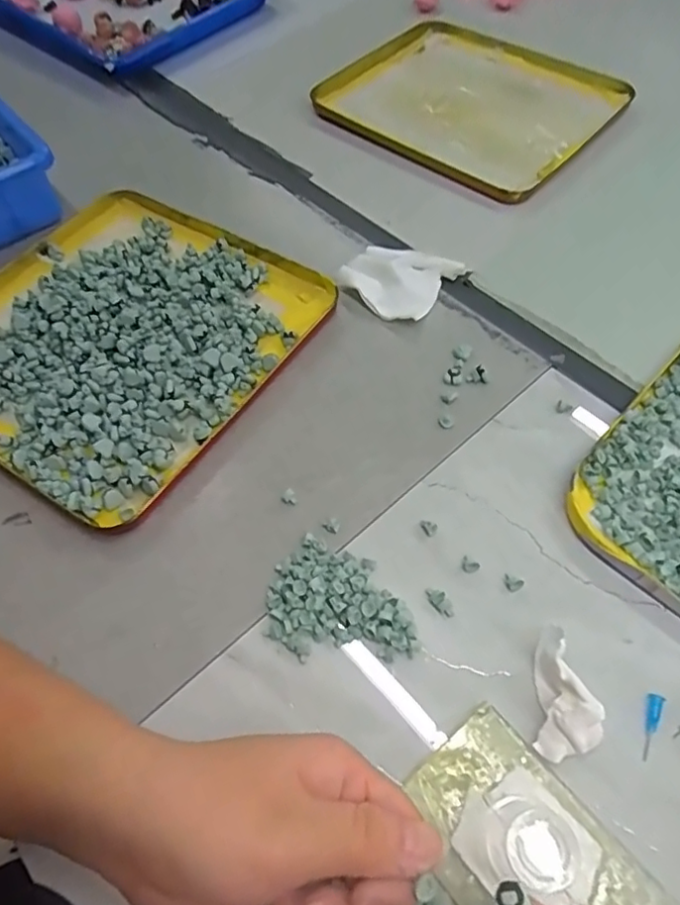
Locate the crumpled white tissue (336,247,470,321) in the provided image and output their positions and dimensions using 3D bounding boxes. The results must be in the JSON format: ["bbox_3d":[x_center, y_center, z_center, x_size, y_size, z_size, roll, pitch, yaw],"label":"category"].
[{"bbox_3d":[0.043,-0.136,0.445,0.075,0.017,0.070,30,65,20],"label":"crumpled white tissue"}]

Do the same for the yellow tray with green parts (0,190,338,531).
[{"bbox_3d":[-0.165,-0.092,0.436,0.251,0.021,0.244,29,65,20],"label":"yellow tray with green parts"}]

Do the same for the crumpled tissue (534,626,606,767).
[{"bbox_3d":[0.110,0.115,0.286,0.029,0.022,0.061,9,60,9],"label":"crumpled tissue"}]

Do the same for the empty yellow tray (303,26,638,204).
[{"bbox_3d":[0.121,-0.331,0.558,0.240,0.016,0.214,37,68,23],"label":"empty yellow tray"}]

